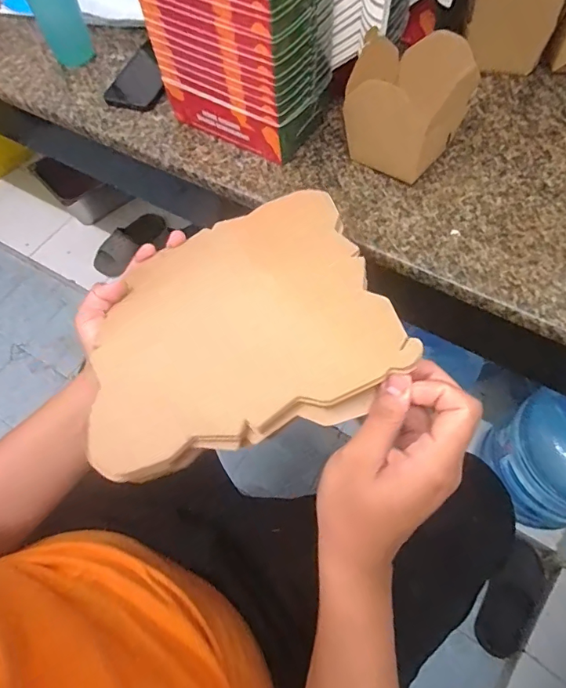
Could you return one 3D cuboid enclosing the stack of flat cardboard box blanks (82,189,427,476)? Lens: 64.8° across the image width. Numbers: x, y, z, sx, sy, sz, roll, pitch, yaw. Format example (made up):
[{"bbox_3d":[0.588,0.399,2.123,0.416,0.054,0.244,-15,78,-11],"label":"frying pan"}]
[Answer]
[{"bbox_3d":[-0.043,-0.023,0.379,0.233,0.023,0.232,-22,50,7],"label":"stack of flat cardboard box blanks"}]

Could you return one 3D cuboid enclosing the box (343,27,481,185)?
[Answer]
[{"bbox_3d":[0.141,-0.268,0.504,0.112,0.124,0.102,31,68,17],"label":"box"}]

